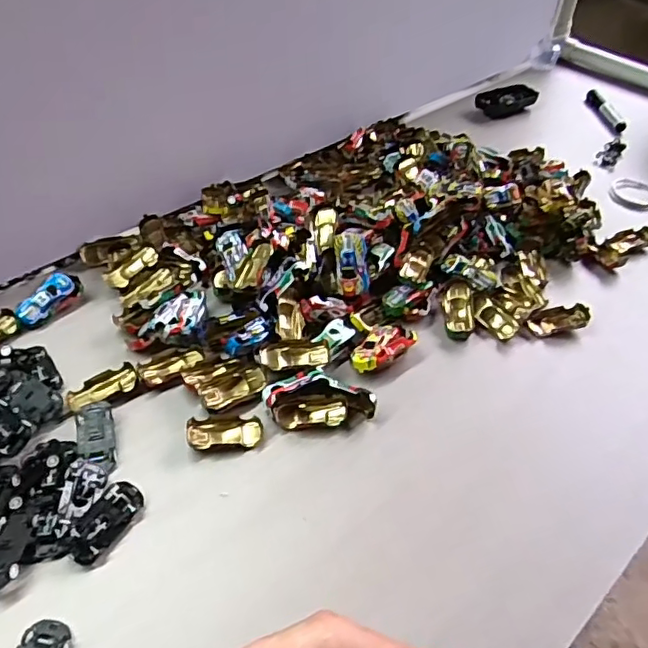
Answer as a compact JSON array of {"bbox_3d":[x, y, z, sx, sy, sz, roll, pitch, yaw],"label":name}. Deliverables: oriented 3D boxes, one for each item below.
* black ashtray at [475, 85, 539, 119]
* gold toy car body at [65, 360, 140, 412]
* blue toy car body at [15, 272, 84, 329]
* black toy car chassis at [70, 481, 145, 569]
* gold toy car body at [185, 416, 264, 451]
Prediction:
[{"bbox_3d":[0.301,-0.366,0.941,0.097,0.029,0.053,-20,53,-21],"label":"black ashtray"},{"bbox_3d":[-0.201,0.059,0.525,0.062,0.016,0.031,-25,55,-24],"label":"gold toy car body"},{"bbox_3d":[-0.283,-0.025,0.593,0.029,0.023,0.068,26,51,17],"label":"blue toy car body"},{"bbox_3d":[-0.167,0.152,0.441,0.028,0.022,0.065,21,50,13],"label":"black toy car chassis"},{"bbox_3d":[-0.086,0.095,0.498,0.065,0.019,0.028,-2,49,-7],"label":"gold toy car body"}]

